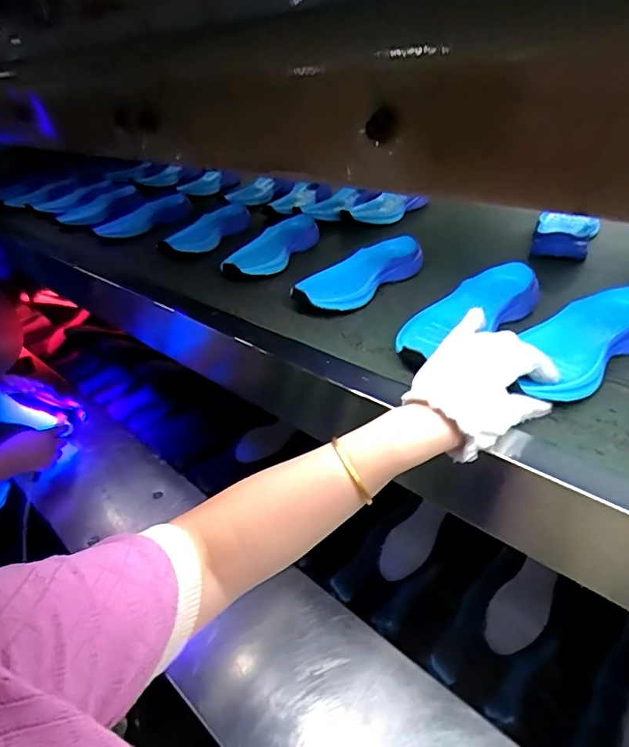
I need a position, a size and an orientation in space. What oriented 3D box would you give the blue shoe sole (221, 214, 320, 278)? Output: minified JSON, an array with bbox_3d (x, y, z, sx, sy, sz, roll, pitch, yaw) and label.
[{"bbox_3d":[-0.070,-0.217,0.825,0.088,0.030,0.245,12,35,21],"label":"blue shoe sole"}]

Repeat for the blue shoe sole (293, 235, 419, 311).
[{"bbox_3d":[0.062,-0.143,0.698,0.092,0.034,0.240,23,43,35],"label":"blue shoe sole"}]

